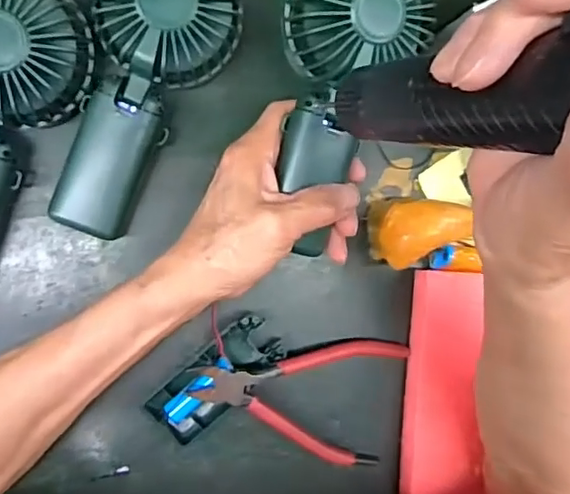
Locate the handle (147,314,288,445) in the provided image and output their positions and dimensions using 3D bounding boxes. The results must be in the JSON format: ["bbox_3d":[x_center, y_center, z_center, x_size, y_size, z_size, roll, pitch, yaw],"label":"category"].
[{"bbox_3d":[-0.044,0.087,0.372,0.092,0.020,0.039,-42,98,-5],"label":"handle"}]

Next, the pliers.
[{"bbox_3d":[0.011,0.093,0.378,0.135,0.021,0.088,18,90,-10],"label":"pliers"}]

